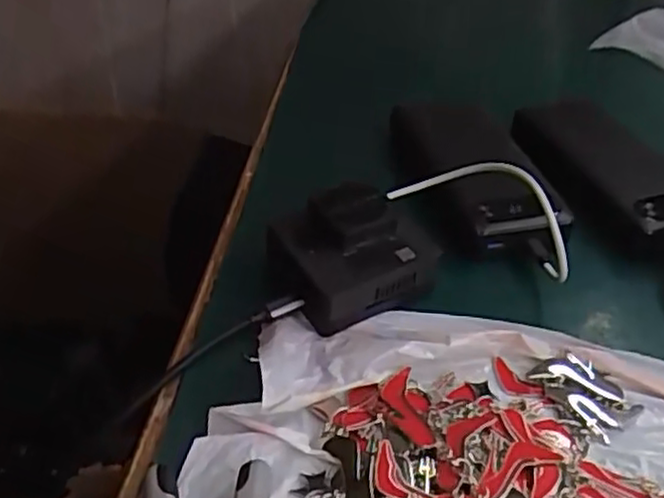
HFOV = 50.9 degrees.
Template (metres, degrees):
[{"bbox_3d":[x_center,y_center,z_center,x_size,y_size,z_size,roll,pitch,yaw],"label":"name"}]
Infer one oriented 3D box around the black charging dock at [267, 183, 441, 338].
[{"bbox_3d":[0.011,-0.001,0.392,0.075,0.045,0.067,-21,46,-25],"label":"black charging dock"}]

